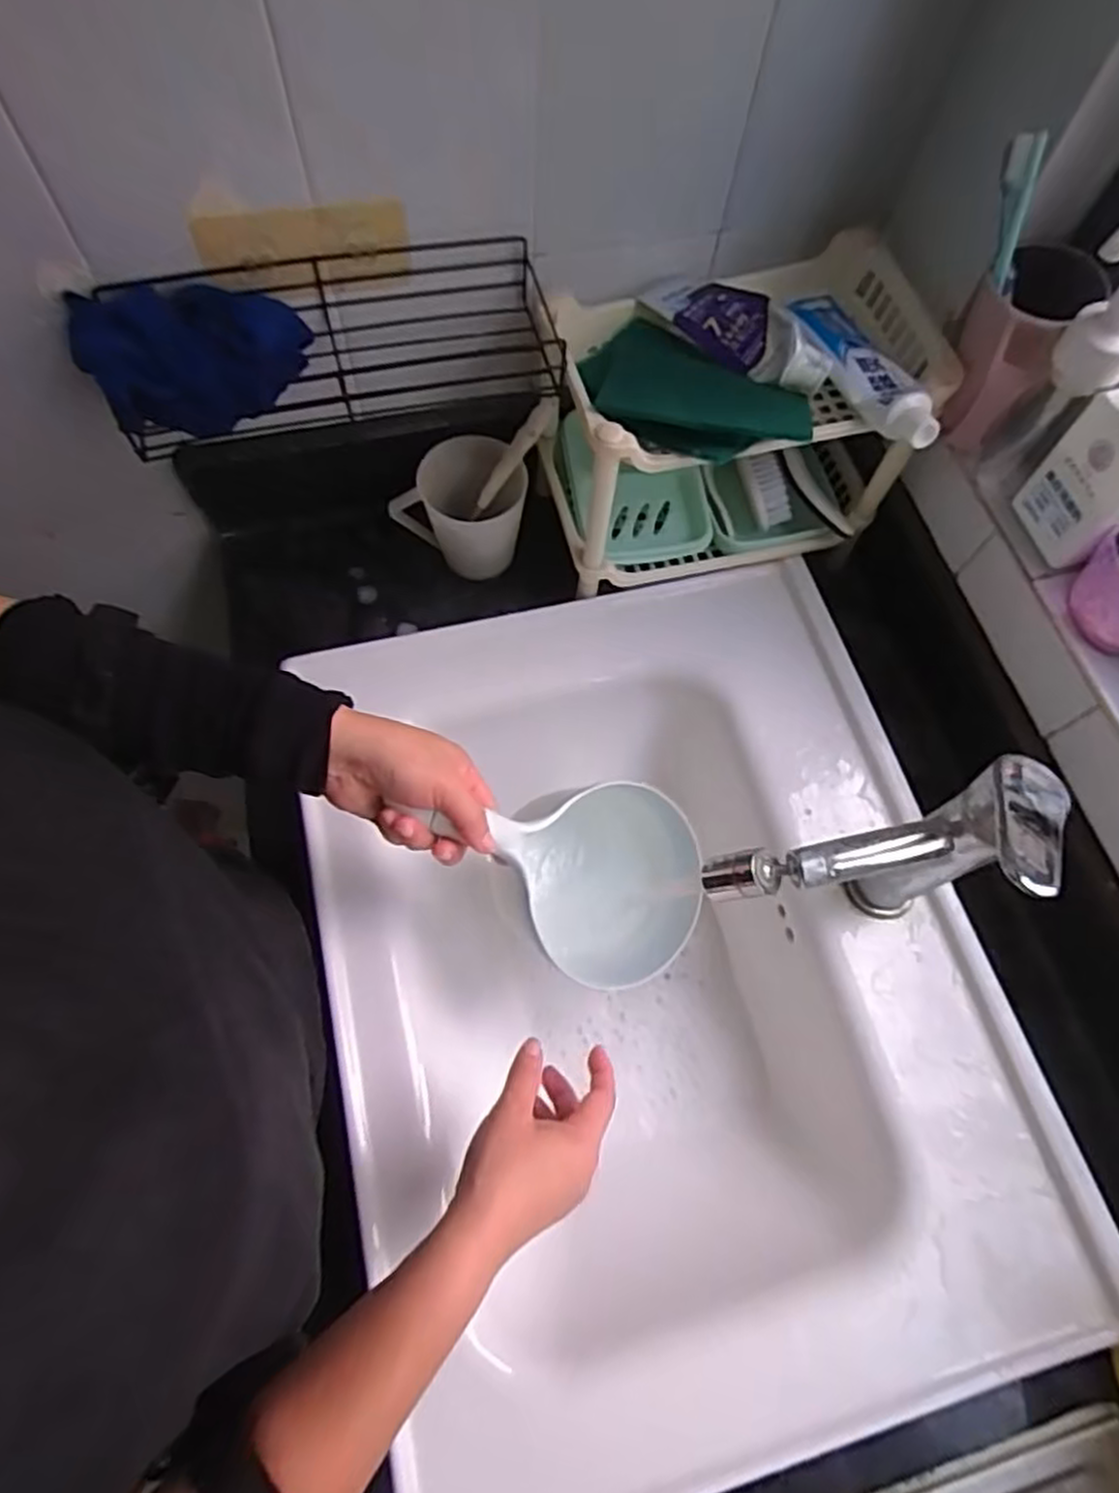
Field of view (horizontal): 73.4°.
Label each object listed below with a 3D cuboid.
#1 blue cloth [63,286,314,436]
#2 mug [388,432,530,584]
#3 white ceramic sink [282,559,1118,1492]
[{"bbox_3d":[-0.246,-0.261,0.508,0.138,0.051,0.081,-10,68,-7],"label":"blue cloth"},{"bbox_3d":[-0.078,-0.199,0.647,0.105,0.094,0.075,-29,71,-14],"label":"mug"},{"bbox_3d":[0.068,0.173,0.598,0.454,0.157,0.586,-13,68,-8],"label":"white ceramic sink"}]

